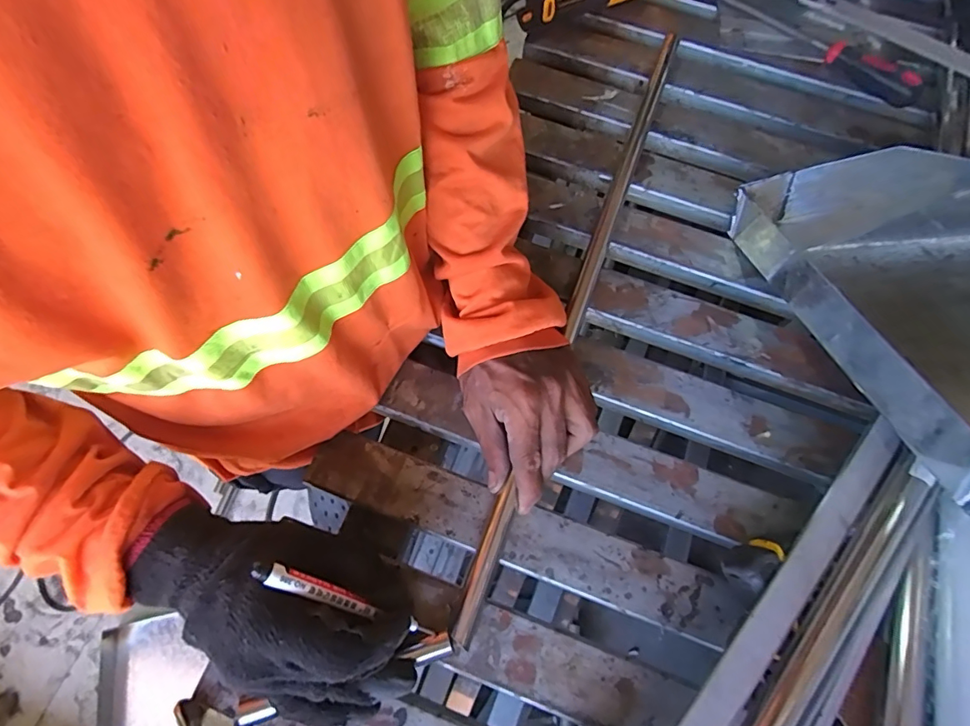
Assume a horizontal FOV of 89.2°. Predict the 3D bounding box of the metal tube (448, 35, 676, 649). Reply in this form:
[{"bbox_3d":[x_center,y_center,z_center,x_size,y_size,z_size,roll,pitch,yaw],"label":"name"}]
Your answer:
[{"bbox_3d":[0.092,-0.080,0.446,0.016,0.023,0.625,21,69,6],"label":"metal tube"}]

